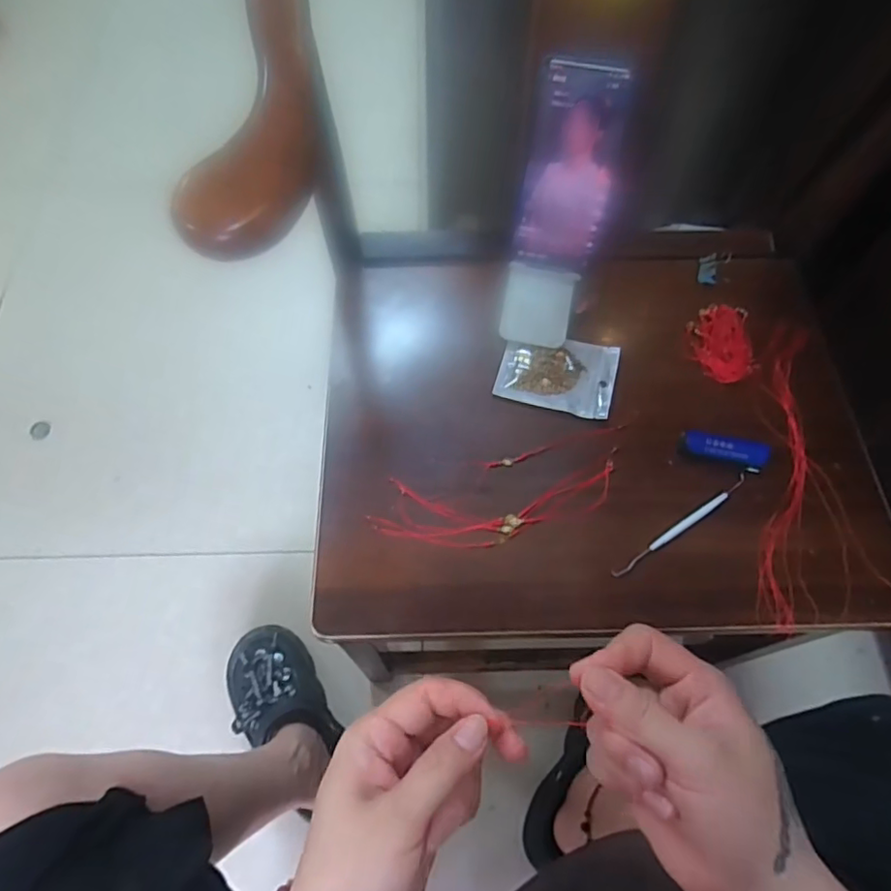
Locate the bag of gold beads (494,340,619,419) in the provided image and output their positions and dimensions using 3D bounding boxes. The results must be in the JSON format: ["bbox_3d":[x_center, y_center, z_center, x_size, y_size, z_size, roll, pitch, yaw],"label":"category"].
[{"bbox_3d":[0.106,-0.070,0.545,0.105,0.013,0.082,15,67,5],"label":"bag of gold beads"}]

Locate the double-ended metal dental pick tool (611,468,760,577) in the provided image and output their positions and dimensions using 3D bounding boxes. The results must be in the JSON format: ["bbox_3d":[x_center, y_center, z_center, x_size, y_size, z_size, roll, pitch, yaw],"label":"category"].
[{"bbox_3d":[0.201,0.063,0.477,0.155,0.011,0.010,-32,71,-15],"label":"double-ended metal dental pick tool"}]

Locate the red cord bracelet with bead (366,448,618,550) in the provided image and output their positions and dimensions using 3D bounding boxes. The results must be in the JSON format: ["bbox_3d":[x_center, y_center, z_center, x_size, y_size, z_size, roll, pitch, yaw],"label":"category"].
[{"bbox_3d":[0.046,0.050,0.487,0.212,0.006,0.067,-5,67,-4],"label":"red cord bracelet with bead"}]

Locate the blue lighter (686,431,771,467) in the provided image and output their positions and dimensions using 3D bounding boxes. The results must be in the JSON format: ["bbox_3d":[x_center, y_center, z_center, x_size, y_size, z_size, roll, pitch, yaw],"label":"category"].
[{"bbox_3d":[0.245,0.003,0.503,0.067,0.014,0.023,13,67,4],"label":"blue lighter"}]

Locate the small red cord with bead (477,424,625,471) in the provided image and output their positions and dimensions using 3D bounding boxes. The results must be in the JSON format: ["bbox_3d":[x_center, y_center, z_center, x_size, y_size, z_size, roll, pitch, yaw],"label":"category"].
[{"bbox_3d":[0.096,0.002,0.513,0.140,0.004,0.013,-14,68,-8],"label":"small red cord with bead"}]

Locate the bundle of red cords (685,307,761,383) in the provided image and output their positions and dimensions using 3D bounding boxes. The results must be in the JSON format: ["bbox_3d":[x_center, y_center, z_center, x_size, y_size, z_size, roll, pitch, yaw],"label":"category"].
[{"bbox_3d":[0.267,-0.100,0.558,0.059,0.010,0.086,-3,66,-3],"label":"bundle of red cords"}]

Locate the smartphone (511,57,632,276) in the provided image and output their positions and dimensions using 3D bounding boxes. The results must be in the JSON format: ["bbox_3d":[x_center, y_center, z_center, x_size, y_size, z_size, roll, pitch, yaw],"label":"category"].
[{"bbox_3d":[0.106,-0.232,0.493,0.072,0.157,0.009,14,27,10],"label":"smartphone"}]

